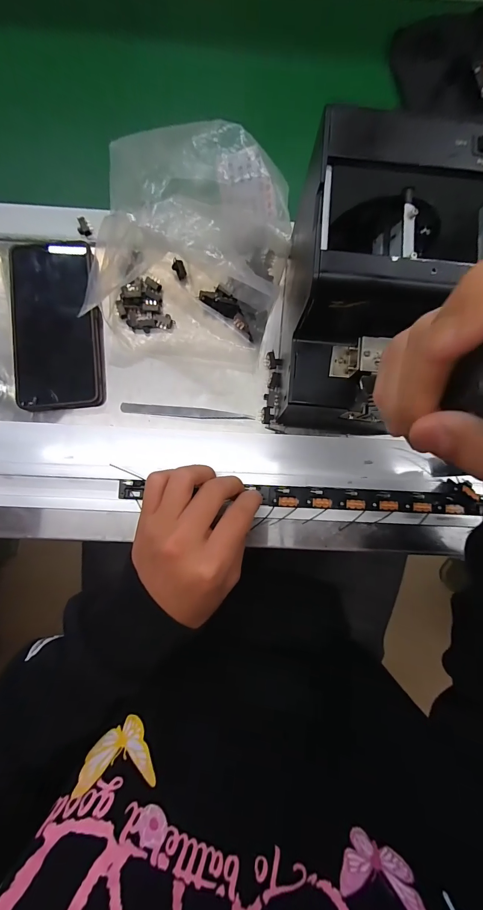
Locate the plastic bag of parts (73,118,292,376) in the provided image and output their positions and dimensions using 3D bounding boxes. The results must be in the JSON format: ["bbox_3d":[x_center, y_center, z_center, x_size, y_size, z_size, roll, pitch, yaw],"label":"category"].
[{"bbox_3d":[-0.048,-0.184,0.306,0.172,0.093,0.164,7,84,-1],"label":"plastic bag of parts"}]

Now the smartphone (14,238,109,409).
[{"bbox_3d":[-0.180,-0.125,0.332,0.079,0.013,0.159,-4,89,-4],"label":"smartphone"}]

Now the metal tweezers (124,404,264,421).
[{"bbox_3d":[-0.052,-0.042,0.333,0.131,0.006,0.011,4,84,-1],"label":"metal tweezers"}]

